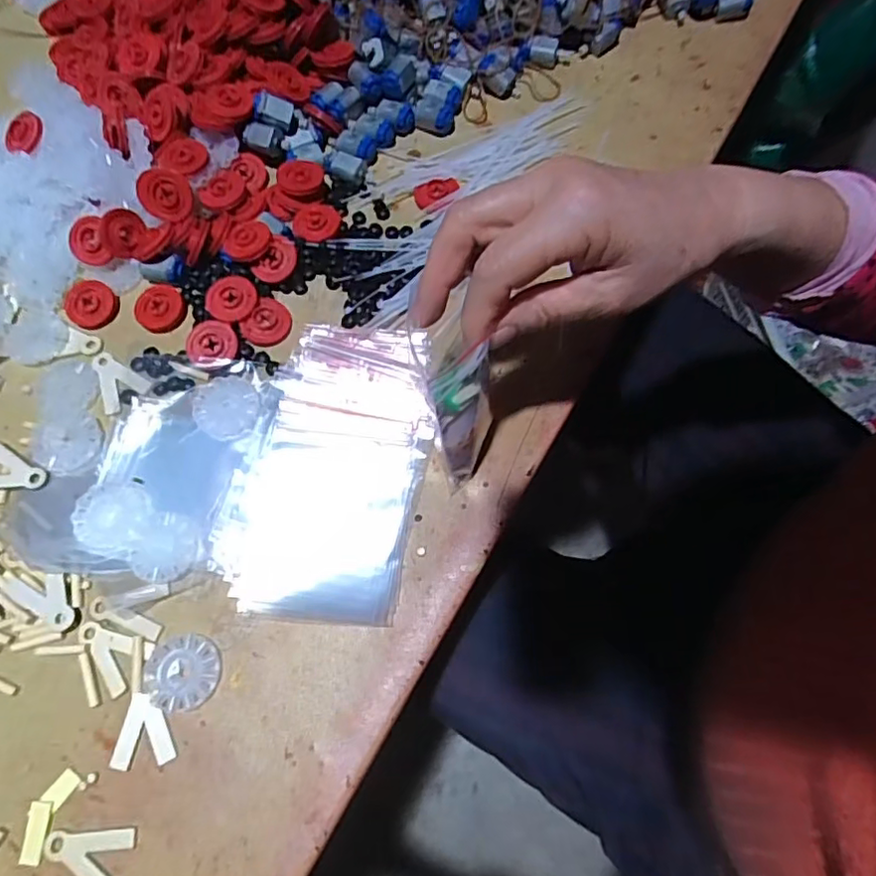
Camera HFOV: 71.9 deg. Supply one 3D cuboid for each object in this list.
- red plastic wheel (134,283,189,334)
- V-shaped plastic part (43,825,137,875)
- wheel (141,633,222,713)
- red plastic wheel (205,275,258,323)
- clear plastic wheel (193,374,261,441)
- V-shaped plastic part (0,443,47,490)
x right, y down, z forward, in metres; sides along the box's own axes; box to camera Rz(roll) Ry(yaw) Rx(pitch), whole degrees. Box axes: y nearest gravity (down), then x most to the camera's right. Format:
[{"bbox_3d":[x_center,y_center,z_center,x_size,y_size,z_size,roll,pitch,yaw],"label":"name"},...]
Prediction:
[{"bbox_3d":[-0.186,-0.088,0.407,0.031,0.010,0.034,0,69,1],"label":"red plastic wheel"},{"bbox_3d":[-0.174,0.211,0.298,0.045,0.004,0.030,-4,69,0],"label":"V-shaped plastic part"},{"bbox_3d":[-0.139,0.126,0.326,0.040,0.007,0.038,0,69,1],"label":"wheel"},{"bbox_3d":[-0.136,-0.091,0.396,0.032,0.007,0.031,1,86,-8],"label":"red plastic wheel"},{"bbox_3d":[-0.132,-0.020,0.375,0.043,0.005,0.039,35,73,14],"label":"clear plastic wheel"},{"bbox_3d":[-0.262,0.018,0.372,0.044,0.005,0.031,3,69,2],"label":"V-shaped plastic part"}]

